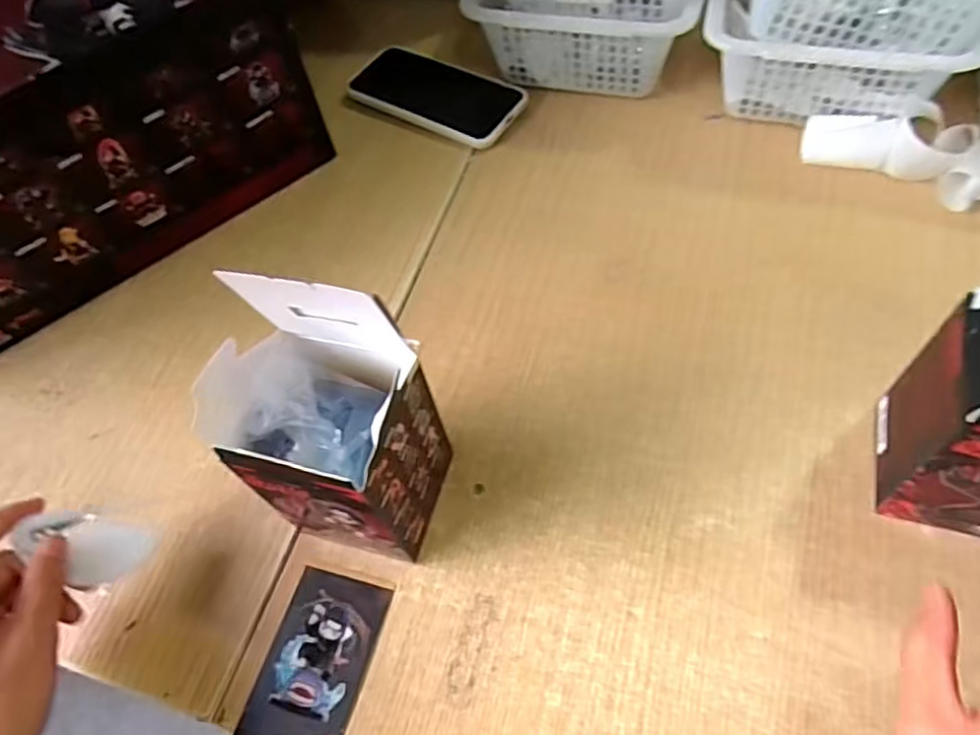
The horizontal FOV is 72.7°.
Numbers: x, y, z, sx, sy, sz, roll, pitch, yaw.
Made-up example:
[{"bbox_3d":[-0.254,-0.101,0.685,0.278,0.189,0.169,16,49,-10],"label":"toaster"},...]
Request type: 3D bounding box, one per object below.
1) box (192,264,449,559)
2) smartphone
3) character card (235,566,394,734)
[{"bbox_3d":[-0.075,0.039,0.354,0.087,0.155,0.090,14,60,15],"label":"box"},{"bbox_3d":[-0.047,-0.248,0.607,0.159,0.016,0.075,26,65,18],"label":"smartphone"},{"bbox_3d":[-0.098,0.166,0.376,0.059,0.005,0.096,12,59,12],"label":"character card"}]

